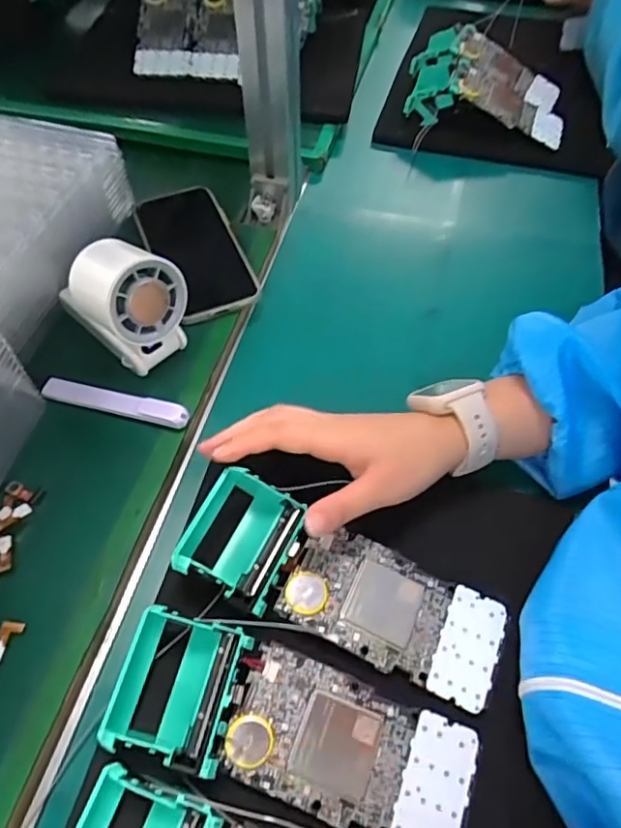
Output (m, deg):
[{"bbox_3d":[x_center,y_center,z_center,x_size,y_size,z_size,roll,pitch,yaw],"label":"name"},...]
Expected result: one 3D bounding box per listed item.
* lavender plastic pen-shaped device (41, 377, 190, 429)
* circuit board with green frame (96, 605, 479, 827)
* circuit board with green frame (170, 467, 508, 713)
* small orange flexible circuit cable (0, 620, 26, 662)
[{"bbox_3d":[-0.143,-0.009,0.420,0.114,0.012,0.015,14,54,9],"label":"lavender plastic pen-shaped device"},{"bbox_3d":[-0.012,0.161,0.306,0.193,0.043,0.075,14,54,9],"label":"circuit board with green frame"},{"bbox_3d":[0.019,0.106,0.354,0.194,0.041,0.073,25,56,5],"label":"circuit board with green frame"},{"bbox_3d":[-0.176,0.131,0.334,0.011,0.004,0.024,14,54,9],"label":"small orange flexible circuit cable"}]

